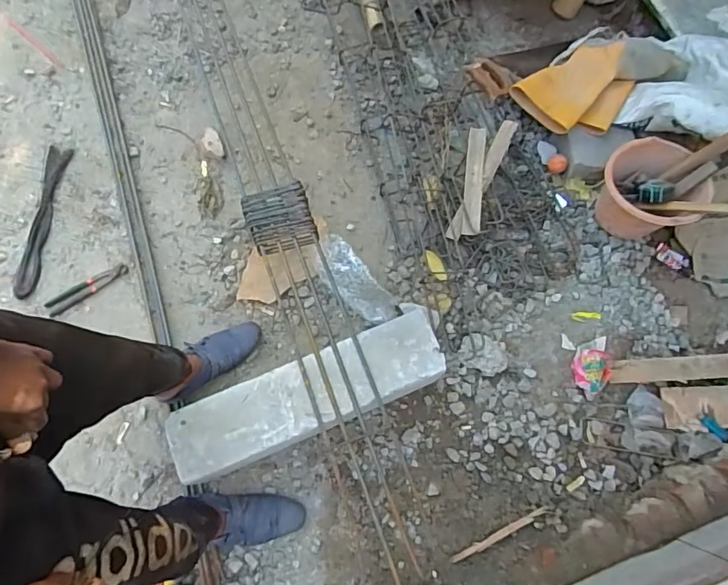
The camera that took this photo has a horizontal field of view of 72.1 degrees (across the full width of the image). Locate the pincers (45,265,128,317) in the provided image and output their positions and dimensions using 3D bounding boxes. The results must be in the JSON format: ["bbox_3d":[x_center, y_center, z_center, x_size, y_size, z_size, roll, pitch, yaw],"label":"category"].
[{"bbox_3d":[-0.741,-0.015,1.338,0.222,0.013,0.050,-35,77,-7],"label":"pincers"}]

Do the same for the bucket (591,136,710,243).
[{"bbox_3d":[0.727,-0.263,1.295,0.231,0.177,0.222,0,73,1],"label":"bucket"}]

